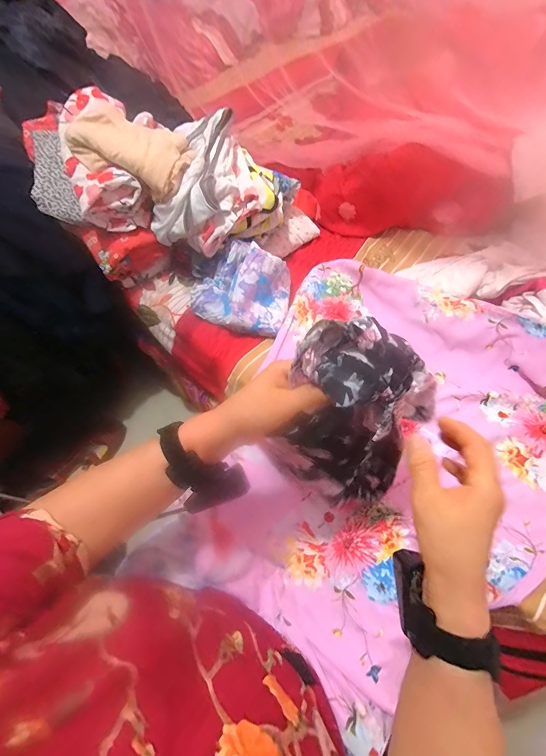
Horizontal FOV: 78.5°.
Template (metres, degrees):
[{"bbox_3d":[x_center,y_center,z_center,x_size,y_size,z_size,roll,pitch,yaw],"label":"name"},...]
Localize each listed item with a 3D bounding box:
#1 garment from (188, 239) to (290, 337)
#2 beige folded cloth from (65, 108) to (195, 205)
[{"bbox_3d":[-0.053,-0.171,0.627,0.169,0.097,0.153,19,62,9],"label":"garment"},{"bbox_3d":[-0.252,-0.393,0.577,0.232,0.063,0.121,35,65,17],"label":"beige folded cloth"}]

